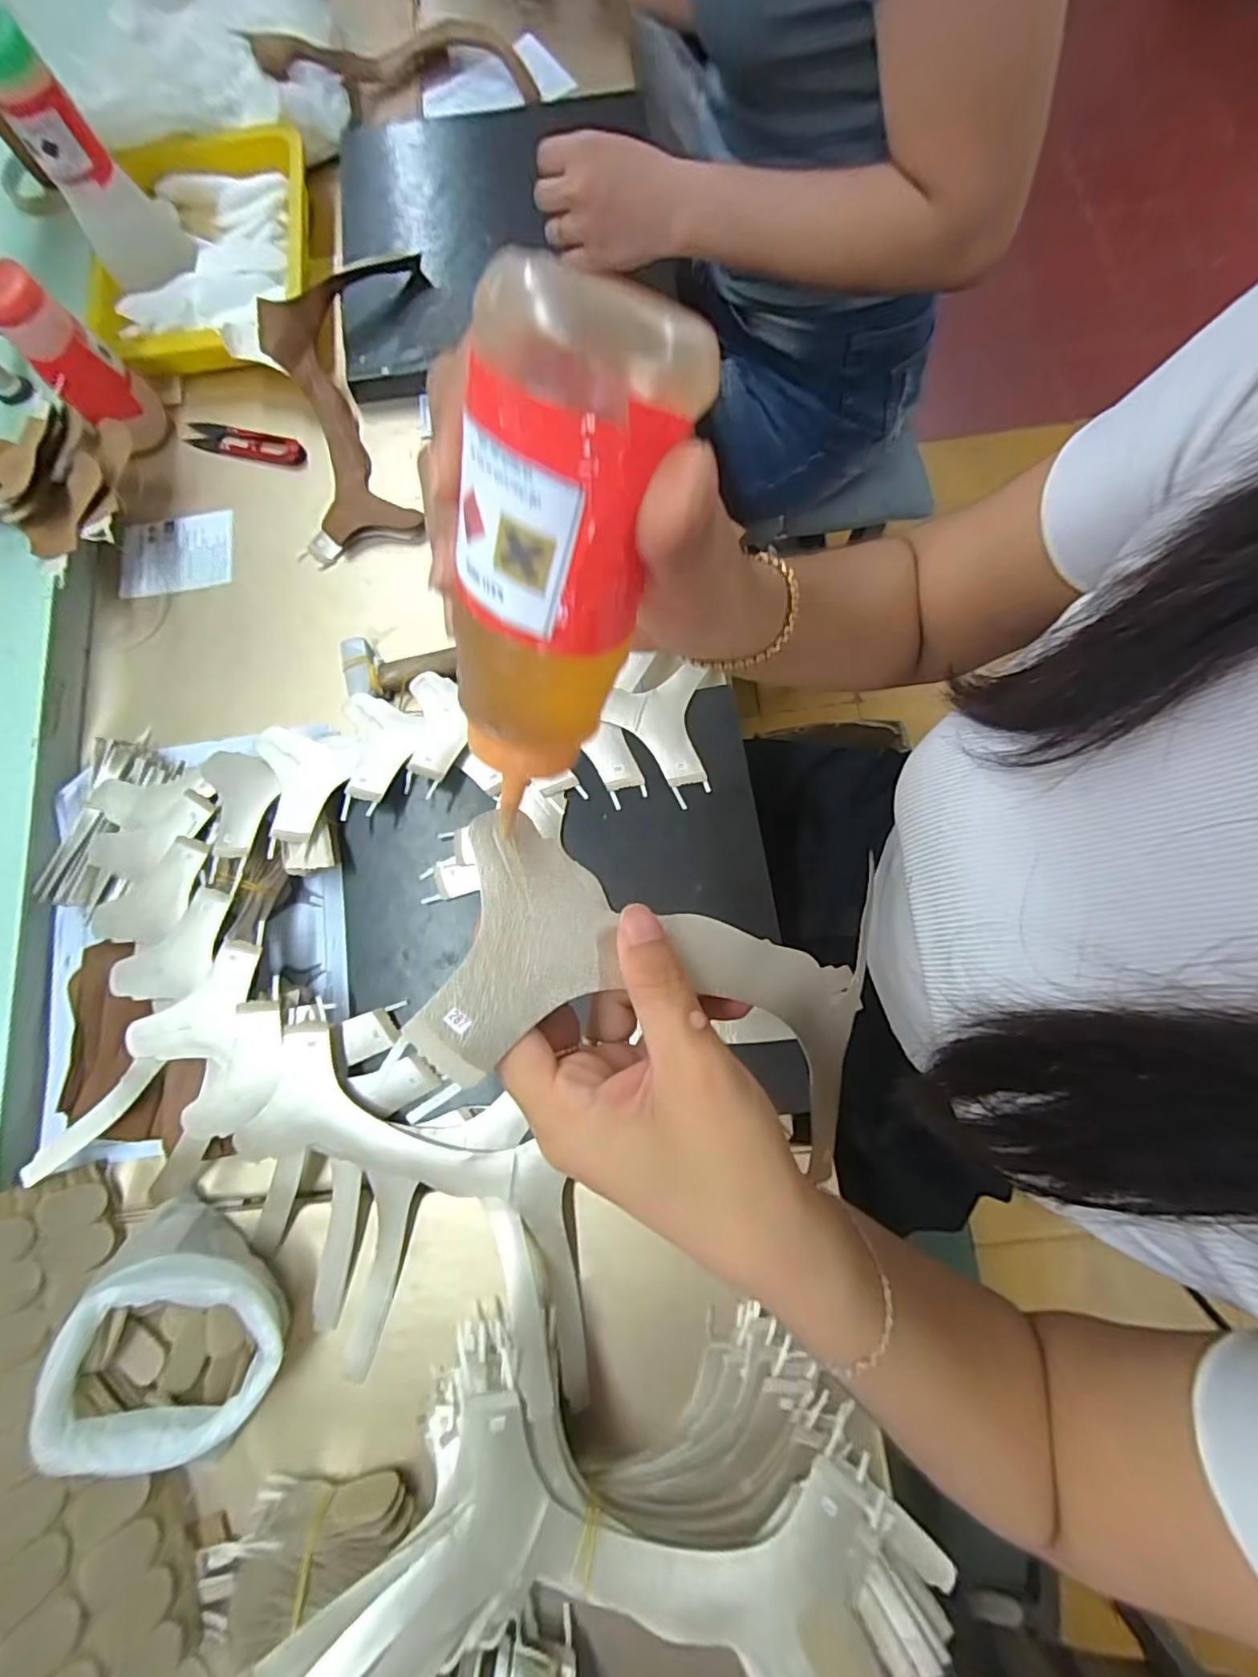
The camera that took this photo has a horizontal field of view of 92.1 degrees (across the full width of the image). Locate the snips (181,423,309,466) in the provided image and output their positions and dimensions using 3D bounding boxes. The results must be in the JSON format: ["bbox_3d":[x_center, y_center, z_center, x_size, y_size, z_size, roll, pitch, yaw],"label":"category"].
[{"bbox_3d":[-0.347,-0.356,0.543,0.113,0.010,0.026,16,79,5],"label":"snips"}]

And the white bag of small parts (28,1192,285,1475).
[{"bbox_3d":[-0.276,0.306,0.363,0.125,0.065,0.109,27,80,7],"label":"white bag of small parts"}]

